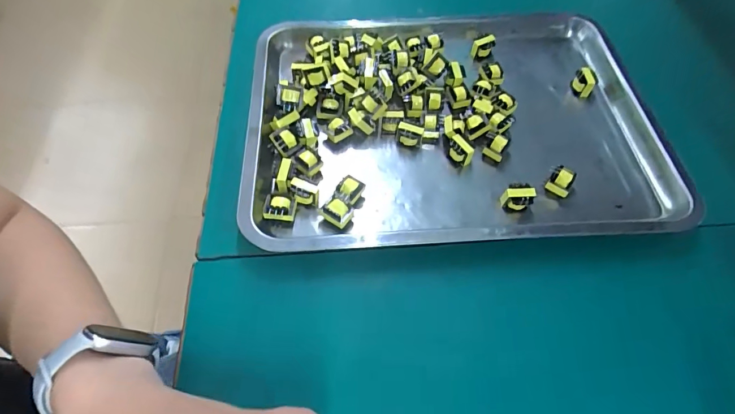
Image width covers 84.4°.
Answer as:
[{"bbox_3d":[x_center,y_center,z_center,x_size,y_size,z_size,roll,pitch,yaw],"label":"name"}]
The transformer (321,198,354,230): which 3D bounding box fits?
[{"bbox_3d":[-0.025,0.006,0.344,0.021,0.023,0.018,29,62,16],"label":"transformer"}]

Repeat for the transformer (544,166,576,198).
[{"bbox_3d":[0.173,-0.022,0.365,0.021,0.021,0.019,22,60,12],"label":"transformer"}]

